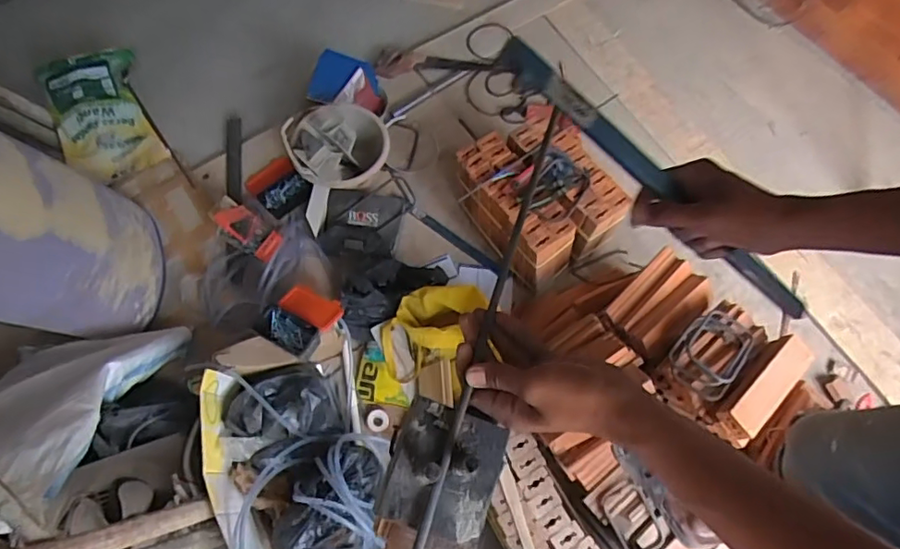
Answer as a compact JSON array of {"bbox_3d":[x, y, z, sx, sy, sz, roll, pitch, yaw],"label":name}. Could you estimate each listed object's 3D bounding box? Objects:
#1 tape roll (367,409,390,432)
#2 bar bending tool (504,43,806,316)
[{"bbox_3d":[-0.174,0.356,1.354,0.056,0.012,0.053,1,67,-2],"label":"tape roll"},{"bbox_3d":[0.191,-0.071,0.486,0.379,0.018,0.032,35,68,-19],"label":"bar bending tool"}]

